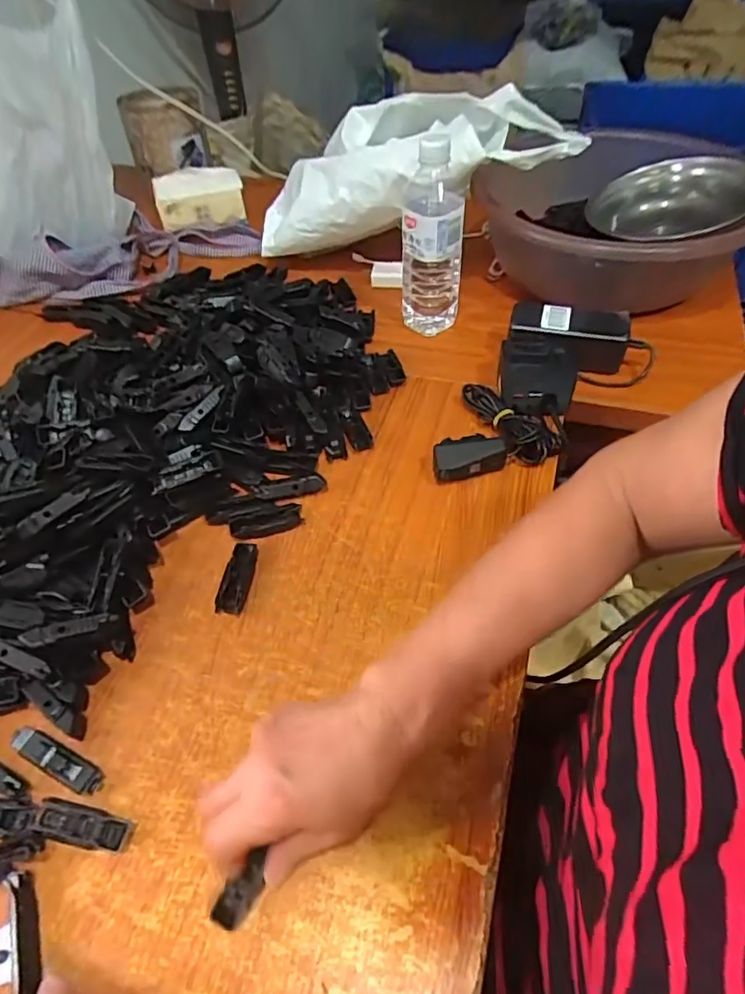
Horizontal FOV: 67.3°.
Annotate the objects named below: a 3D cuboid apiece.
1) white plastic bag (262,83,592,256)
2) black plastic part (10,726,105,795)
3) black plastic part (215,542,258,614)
[{"bbox_3d":[0.027,-0.407,0.695,0.416,0.128,0.149,-3,45,31],"label":"white plastic bag"},{"bbox_3d":[-0.225,0.183,0.393,0.080,0.012,0.018,20,53,18],"label":"black plastic part"},{"bbox_3d":[-0.116,0.068,0.485,0.023,0.013,0.065,5,50,7],"label":"black plastic part"}]

